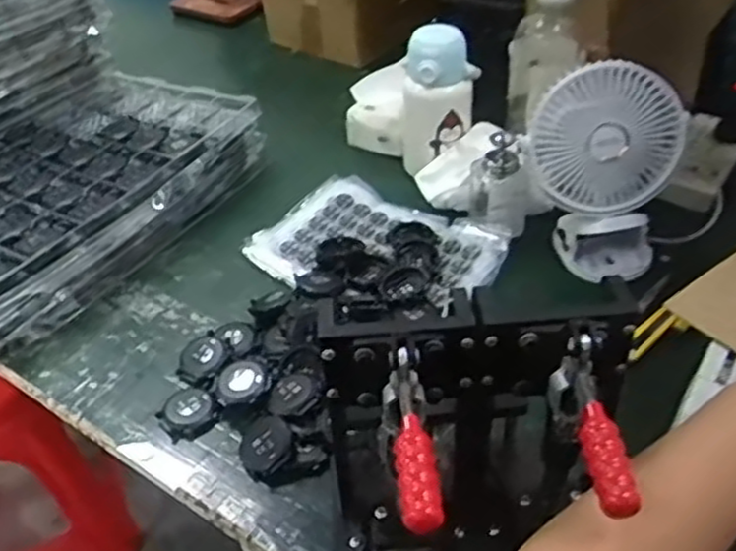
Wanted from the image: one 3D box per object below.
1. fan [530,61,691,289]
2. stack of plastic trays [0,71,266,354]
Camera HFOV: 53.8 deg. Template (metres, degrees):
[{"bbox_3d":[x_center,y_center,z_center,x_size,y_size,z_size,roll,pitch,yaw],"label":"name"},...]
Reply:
[{"bbox_3d":[0.256,-0.119,0.797,0.151,0.206,0.140,12,44,19],"label":"fan"},{"bbox_3d":[-0.375,-0.106,0.884,0.324,0.070,0.445,24,48,28],"label":"stack of plastic trays"}]

